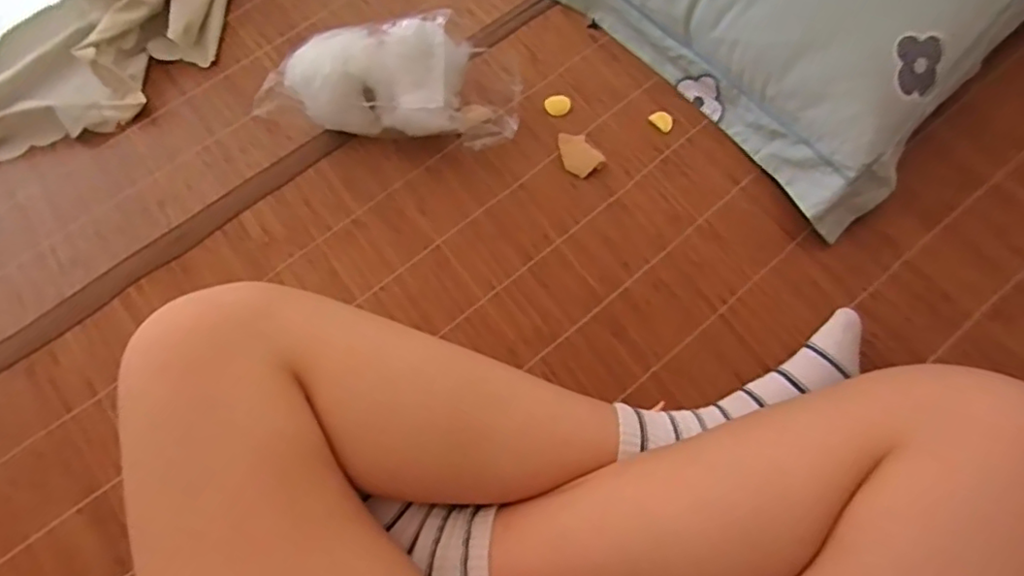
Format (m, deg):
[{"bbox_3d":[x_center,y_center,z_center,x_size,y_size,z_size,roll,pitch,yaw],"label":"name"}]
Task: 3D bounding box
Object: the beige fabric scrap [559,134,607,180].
[{"bbox_3d":[0.063,-0.131,0.575,0.036,0.004,0.047,-38,72,-11],"label":"beige fabric scrap"}]

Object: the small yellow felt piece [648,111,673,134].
[{"bbox_3d":[0.152,-0.168,0.594,0.024,0.004,0.020,43,76,16],"label":"small yellow felt piece"}]

